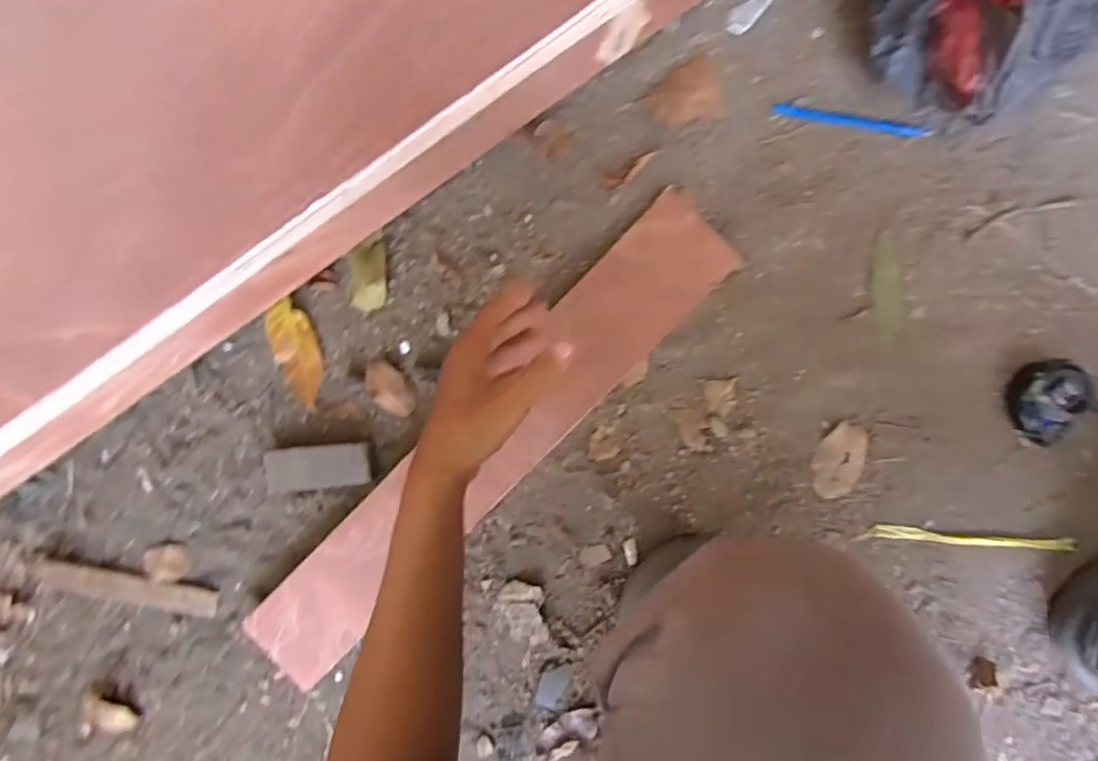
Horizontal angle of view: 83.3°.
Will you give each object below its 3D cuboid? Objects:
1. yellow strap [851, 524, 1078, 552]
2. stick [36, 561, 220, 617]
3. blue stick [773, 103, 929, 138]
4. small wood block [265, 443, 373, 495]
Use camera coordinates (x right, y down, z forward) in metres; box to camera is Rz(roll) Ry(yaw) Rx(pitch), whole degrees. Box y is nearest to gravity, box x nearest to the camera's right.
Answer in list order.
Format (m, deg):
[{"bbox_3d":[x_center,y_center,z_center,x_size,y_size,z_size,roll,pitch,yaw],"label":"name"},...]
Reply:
[{"bbox_3d":[0.391,0.149,0.582,0.190,0.012,0.018,2,93,3],"label":"yellow strap"},{"bbox_3d":[-0.445,0.222,0.652,0.196,0.011,0.032,6,93,3],"label":"stick"},{"bbox_3d":[0.277,-0.239,0.570,0.139,0.007,0.010,11,94,3],"label":"blue stick"},{"bbox_3d":[-0.229,0.089,0.619,0.108,0.018,0.045,-4,93,3],"label":"small wood block"}]

